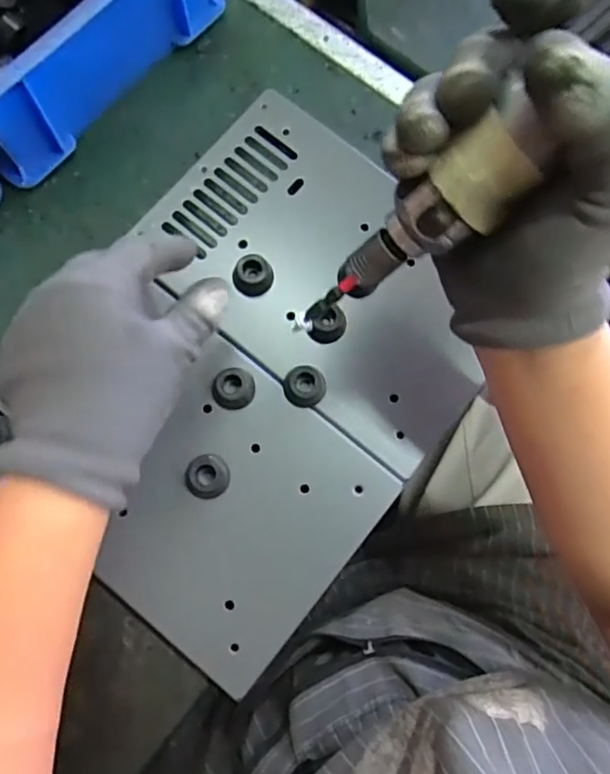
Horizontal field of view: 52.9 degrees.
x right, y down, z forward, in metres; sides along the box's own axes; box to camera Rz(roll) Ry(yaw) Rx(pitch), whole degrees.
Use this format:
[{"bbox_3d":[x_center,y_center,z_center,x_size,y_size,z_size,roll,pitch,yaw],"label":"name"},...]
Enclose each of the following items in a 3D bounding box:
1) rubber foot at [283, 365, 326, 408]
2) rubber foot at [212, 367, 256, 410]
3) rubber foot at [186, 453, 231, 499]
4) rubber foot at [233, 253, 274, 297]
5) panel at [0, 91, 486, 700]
[{"bbox_3d":[0.000,0.000,0.359,0.023,0.012,0.023,-11,79,-3],"label":"rubber foot"},{"bbox_3d":[-0.042,0.001,0.357,0.023,0.014,0.022,0,78,0],"label":"rubber foot"},{"bbox_3d":[-0.055,0.050,0.347,0.023,0.011,0.025,0,78,0],"label":"rubber foot"},{"bbox_3d":[-0.031,-0.068,0.373,0.024,0.013,0.021,-6,78,-2],"label":"rubber foot"},{"bbox_3d":[-0.029,-0.014,0.363,0.223,0.018,0.290,39,81,7],"label":"panel"}]

